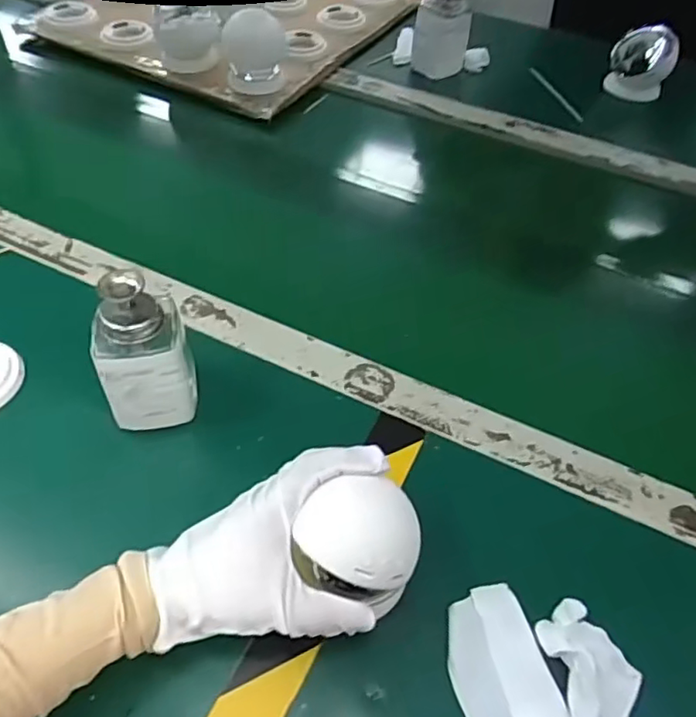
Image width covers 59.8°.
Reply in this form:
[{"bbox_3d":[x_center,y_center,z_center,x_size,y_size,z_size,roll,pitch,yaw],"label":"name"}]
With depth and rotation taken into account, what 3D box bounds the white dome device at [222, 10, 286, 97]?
[{"bbox_3d":[-0.114,-0.369,0.738,0.070,0.085,0.063,-5,50,-7],"label":"white dome device"}]

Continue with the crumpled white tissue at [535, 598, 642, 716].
[{"bbox_3d":[0.139,0.179,0.344,0.047,0.015,0.077,-6,50,-8],"label":"crumpled white tissue"}]

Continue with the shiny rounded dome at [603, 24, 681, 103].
[{"bbox_3d":[0.383,-0.384,0.789,0.077,0.107,0.052,23,53,13],"label":"shiny rounded dome"}]

